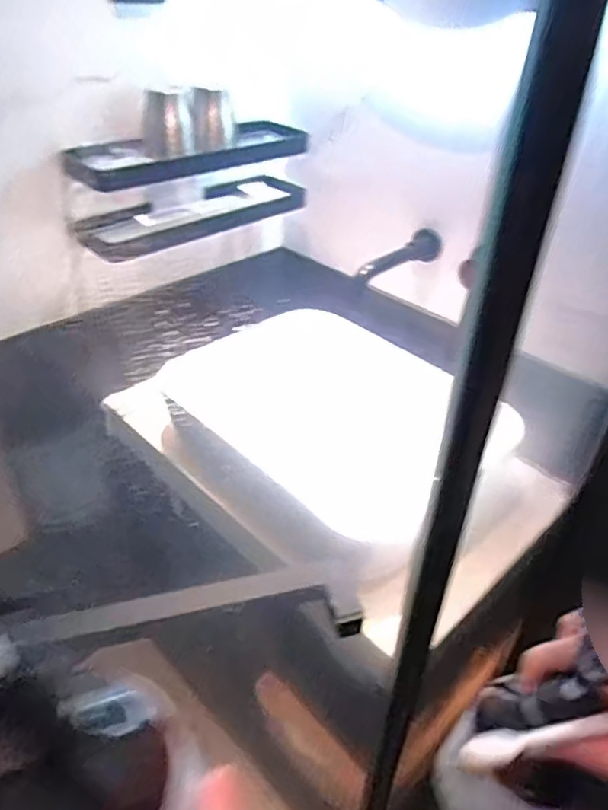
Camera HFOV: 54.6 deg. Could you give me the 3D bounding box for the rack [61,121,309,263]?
[{"bbox_3d":[-0.189,-0.371,1.033,0.447,0.183,0.097,-27,46,-34],"label":"rack"}]

